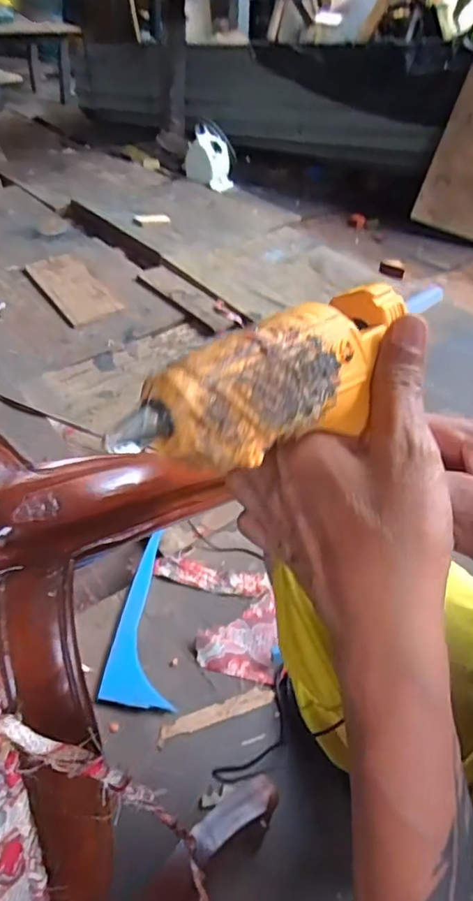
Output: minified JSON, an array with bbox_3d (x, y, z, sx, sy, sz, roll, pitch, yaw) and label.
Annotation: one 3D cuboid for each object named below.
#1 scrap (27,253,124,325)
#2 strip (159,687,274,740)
[{"bbox_3d":[-0.503,-0.508,1.697,0.157,0.031,0.396,-28,52,-20],"label":"scrap"},{"bbox_3d":[-0.026,0.362,0.775,0.163,0.009,0.024,-13,45,-16],"label":"strip"}]

